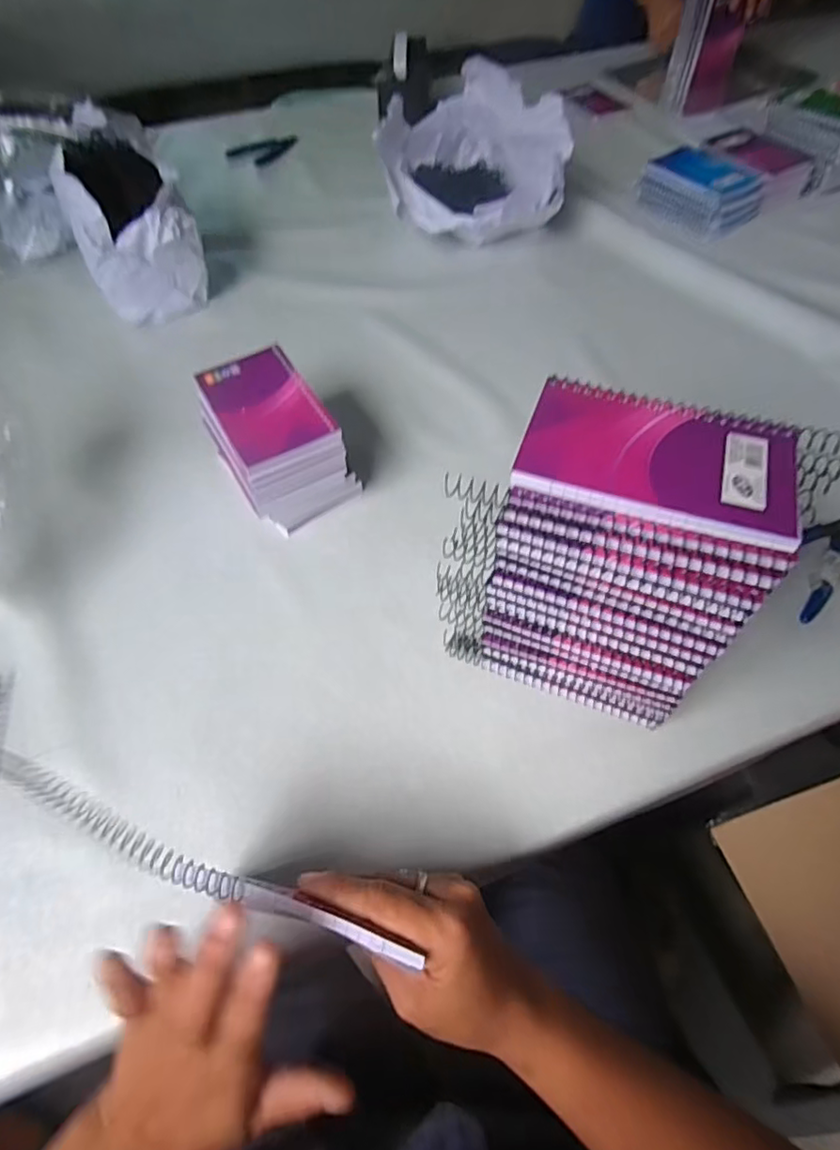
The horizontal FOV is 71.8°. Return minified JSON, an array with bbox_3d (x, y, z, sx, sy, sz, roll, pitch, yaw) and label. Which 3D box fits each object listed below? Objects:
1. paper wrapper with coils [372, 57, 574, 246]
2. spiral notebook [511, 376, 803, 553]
[{"bbox_3d":[0.058,-0.541,0.752,0.216,0.127,0.218,-8,58,-4],"label":"paper wrapper with coils"},{"bbox_3d":[0.119,-0.061,0.289,0.128,0.005,0.080,17,58,12],"label":"spiral notebook"}]

